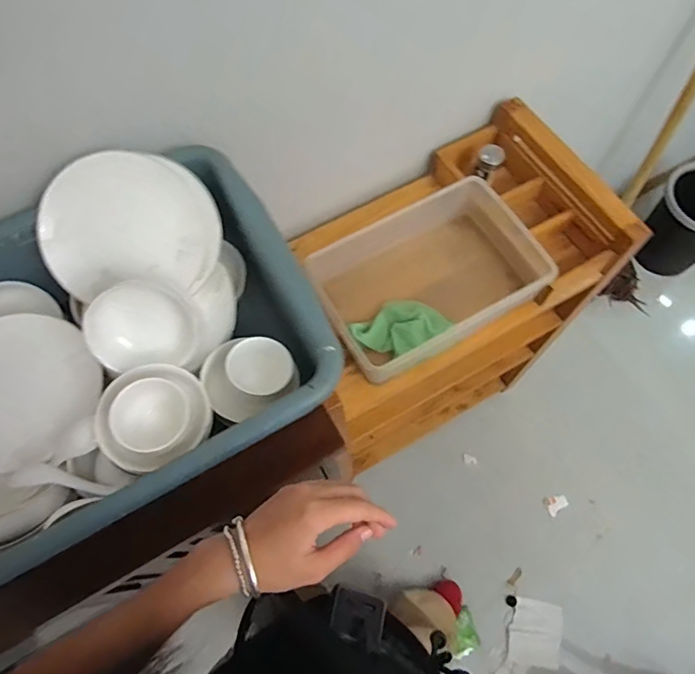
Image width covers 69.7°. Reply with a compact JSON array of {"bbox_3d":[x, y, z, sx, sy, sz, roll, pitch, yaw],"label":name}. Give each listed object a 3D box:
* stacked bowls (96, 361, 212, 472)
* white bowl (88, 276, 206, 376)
[{"bbox_3d":[-0.199,0.077,0.510,0.104,0.047,0.102,-1,67,2],"label":"stacked bowls"},{"bbox_3d":[-0.220,-0.013,0.543,0.046,0.109,0.101,36,103,53],"label":"white bowl"}]

